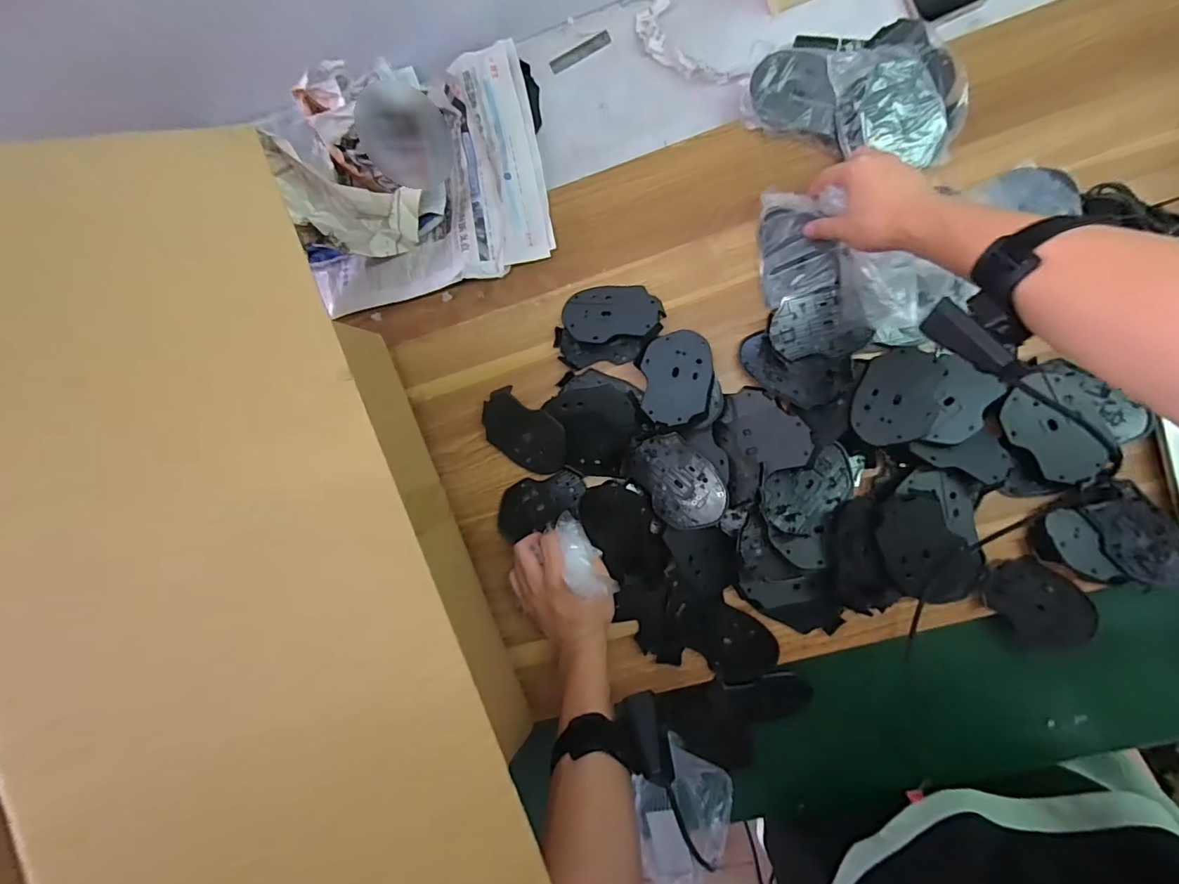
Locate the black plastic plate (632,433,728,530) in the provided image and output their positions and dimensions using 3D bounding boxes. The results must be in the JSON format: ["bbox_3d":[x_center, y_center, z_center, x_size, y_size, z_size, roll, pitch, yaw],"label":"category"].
[{"bbox_3d":[0.094,0.041,0.531,0.076,0.004,0.108,-34,78,19],"label":"black plastic plate"}]

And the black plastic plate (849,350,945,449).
[{"bbox_3d":[0.319,-0.046,0.521,0.072,0.008,0.106,17,78,27],"label":"black plastic plate"}]

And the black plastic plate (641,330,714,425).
[{"bbox_3d":[0.096,-0.071,0.546,0.073,0.004,0.106,-2,72,7],"label":"black plastic plate"}]

